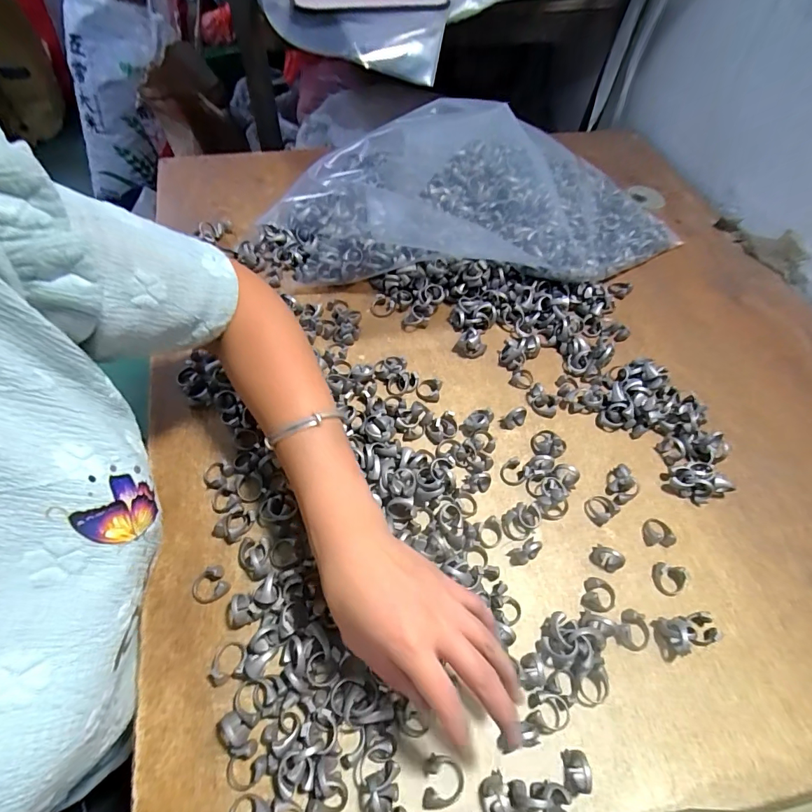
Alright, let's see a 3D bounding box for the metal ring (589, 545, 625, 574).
[{"bbox_3d":[0.168,0.126,0.352,0.023,0.015,0.016,31,62,13],"label":"metal ring"}]

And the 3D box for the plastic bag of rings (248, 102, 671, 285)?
[{"bbox_3d":[0.096,-0.266,0.518,0.516,0.146,0.239,0,59,-5],"label":"plastic bag of rings"}]

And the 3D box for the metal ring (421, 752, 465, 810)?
[{"bbox_3d":[0.025,0.243,0.273,0.026,0.010,0.028,2,59,-4],"label":"metal ring"}]

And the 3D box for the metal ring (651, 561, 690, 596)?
[{"bbox_3d":[0.218,0.143,0.350,0.026,0.010,0.023,18,59,6],"label":"metal ring"}]

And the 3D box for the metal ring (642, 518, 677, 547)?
[{"bbox_3d":[0.221,0.110,0.372,0.025,0.009,0.024,2,59,-4],"label":"metal ring"}]

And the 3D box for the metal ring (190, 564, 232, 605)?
[{"bbox_3d":[-0.151,0.137,0.325,0.026,0.010,0.025,2,59,-4],"label":"metal ring"}]

